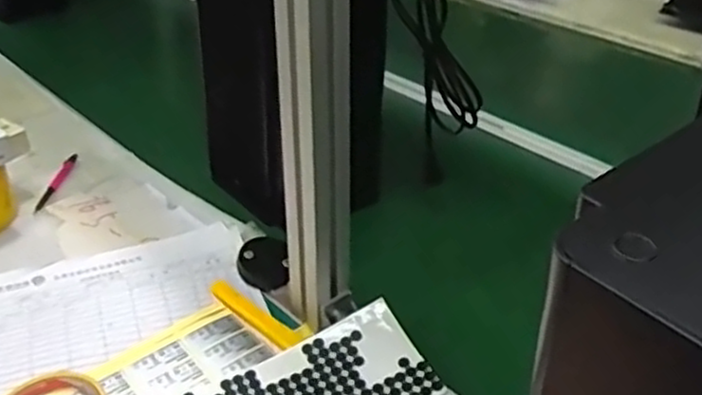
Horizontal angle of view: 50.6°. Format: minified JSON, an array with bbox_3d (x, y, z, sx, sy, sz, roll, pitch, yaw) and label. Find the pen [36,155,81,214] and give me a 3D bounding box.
[{"bbox_3d":[-0.353,-0.023,0.898,0.014,0.009,0.123,1,32,2],"label":"pen"}]

